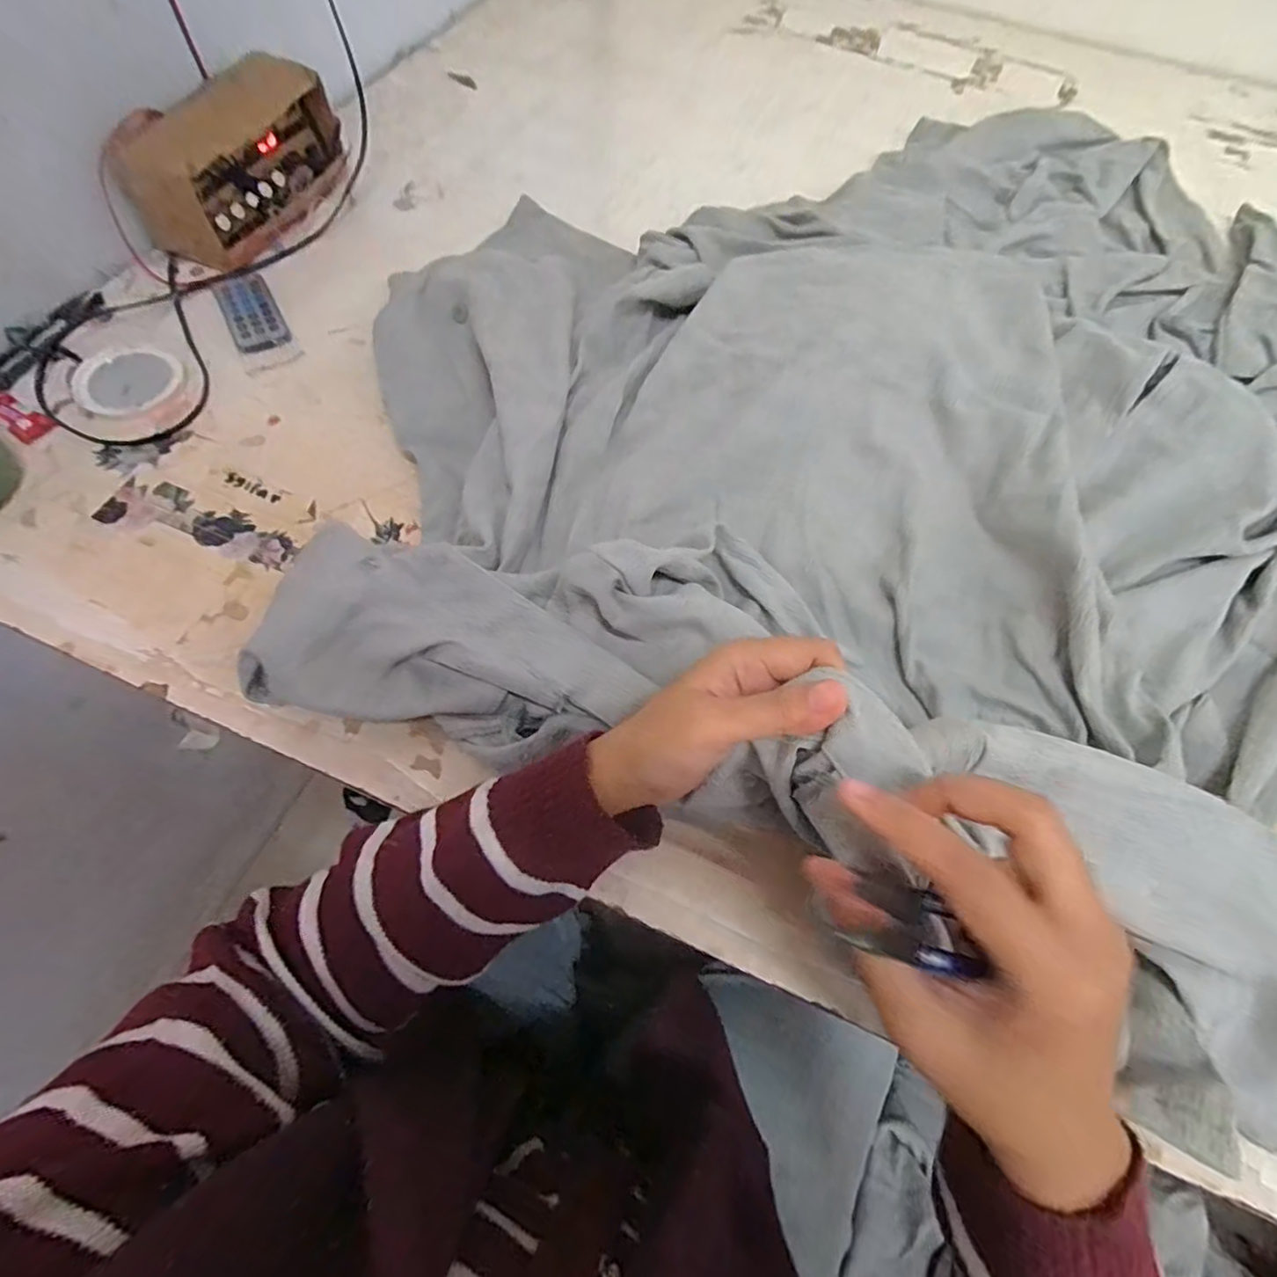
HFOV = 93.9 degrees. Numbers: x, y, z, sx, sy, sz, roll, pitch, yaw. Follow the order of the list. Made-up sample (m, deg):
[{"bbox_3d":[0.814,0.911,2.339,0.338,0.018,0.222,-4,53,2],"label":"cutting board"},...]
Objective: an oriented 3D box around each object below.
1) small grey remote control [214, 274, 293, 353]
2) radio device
[{"bbox_3d":[-0.322,-0.273,0.497,0.043,0.005,0.085,-26,69,-14],"label":"small grey remote control"},{"bbox_3d":[-0.339,-0.411,0.517,0.066,0.085,0.187,25,66,8],"label":"radio device"}]

